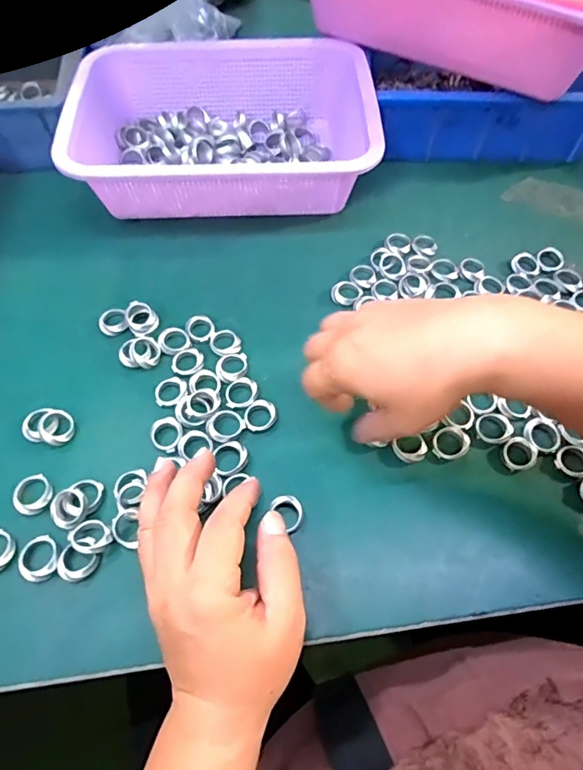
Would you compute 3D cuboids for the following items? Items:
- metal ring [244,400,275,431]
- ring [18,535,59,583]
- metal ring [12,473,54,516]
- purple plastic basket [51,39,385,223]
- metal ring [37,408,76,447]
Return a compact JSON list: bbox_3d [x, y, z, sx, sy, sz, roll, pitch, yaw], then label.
[{"bbox_3d":[-0.022,0.021,0.346,0.023,0.006,0.022,0,60,-1],"label":"metal ring"},{"bbox_3d":[-0.153,0.105,0.294,0.022,0.004,0.027,-18,62,-11],"label":"ring"},{"bbox_3d":[-0.166,0.072,0.316,0.025,0.010,0.024,0,60,-1],"label":"metal ring"},{"bbox_3d":[-0.060,-0.239,0.459,0.268,0.075,0.187,-3,60,-3],"label":"purple plastic basket"},{"bbox_3d":[-0.163,0.029,0.339,0.025,0.006,0.029,-26,72,-43],"label":"metal ring"}]

